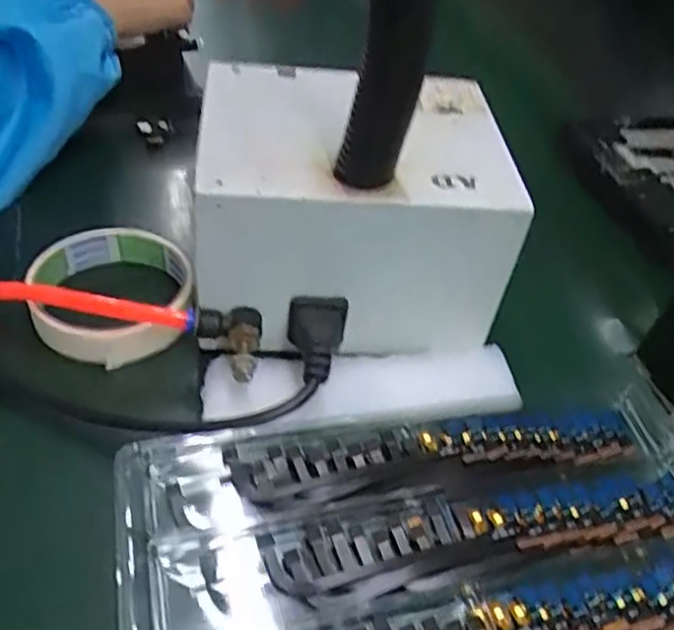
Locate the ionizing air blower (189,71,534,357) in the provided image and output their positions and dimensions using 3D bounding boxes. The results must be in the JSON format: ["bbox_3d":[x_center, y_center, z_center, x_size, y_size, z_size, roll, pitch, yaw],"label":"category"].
[{"bbox_3d":[0.005,-0.053,0.354,0.154,0.104,0.110,3,49,-5],"label":"ionizing air blower"}]

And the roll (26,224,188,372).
[{"bbox_3d":[-0.121,-0.014,0.367,0.078,0.021,0.081,4,45,-9],"label":"roll"}]

